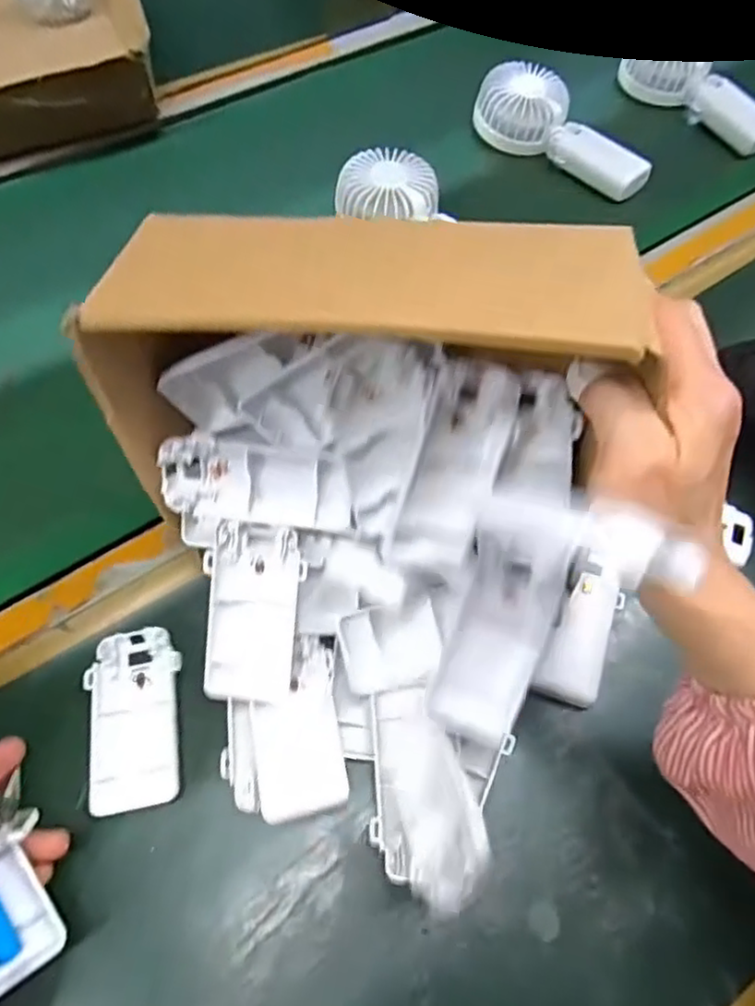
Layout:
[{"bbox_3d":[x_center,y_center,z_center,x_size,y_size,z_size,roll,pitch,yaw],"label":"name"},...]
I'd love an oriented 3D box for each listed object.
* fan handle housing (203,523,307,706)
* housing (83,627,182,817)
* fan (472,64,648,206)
[{"bbox_3d":[-0.066,0.060,0.350,0.047,0.015,0.096,3,96,0],"label":"fan handle housing"},{"bbox_3d":[-0.132,0.117,0.360,0.048,0.015,0.093,-7,61,-6],"label":"housing"},{"bbox_3d":[0.178,-0.356,0.621,0.185,0.045,0.071,36,65,17],"label":"fan"}]

